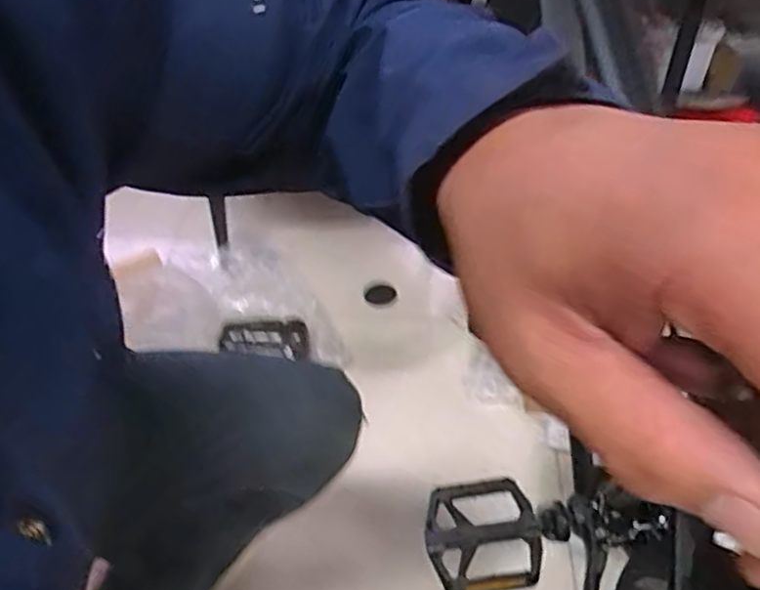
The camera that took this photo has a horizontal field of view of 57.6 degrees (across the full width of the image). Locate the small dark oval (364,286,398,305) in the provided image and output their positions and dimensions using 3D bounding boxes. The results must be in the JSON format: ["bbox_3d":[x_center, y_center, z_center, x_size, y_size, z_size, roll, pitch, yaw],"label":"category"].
[{"bbox_3d":[0.001,0.001,1.411,0.062,0.009,0.039,-8,79,2],"label":"small dark oval"}]

